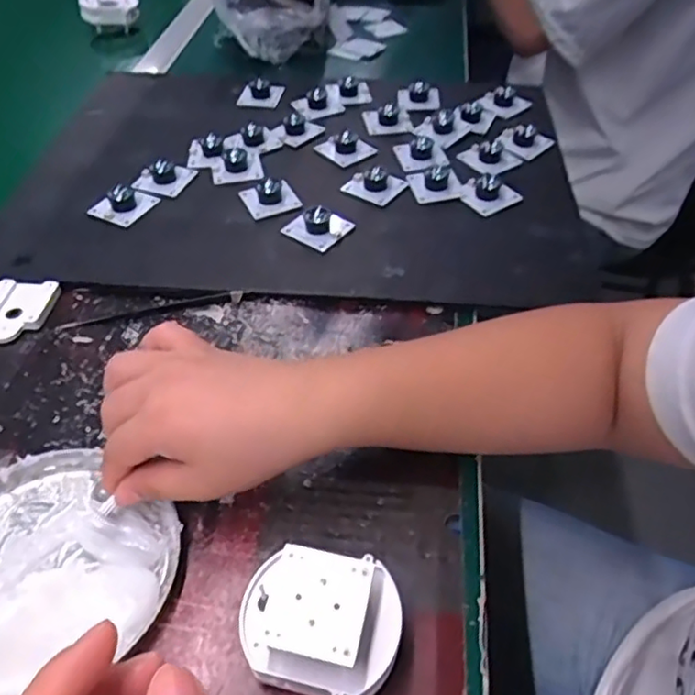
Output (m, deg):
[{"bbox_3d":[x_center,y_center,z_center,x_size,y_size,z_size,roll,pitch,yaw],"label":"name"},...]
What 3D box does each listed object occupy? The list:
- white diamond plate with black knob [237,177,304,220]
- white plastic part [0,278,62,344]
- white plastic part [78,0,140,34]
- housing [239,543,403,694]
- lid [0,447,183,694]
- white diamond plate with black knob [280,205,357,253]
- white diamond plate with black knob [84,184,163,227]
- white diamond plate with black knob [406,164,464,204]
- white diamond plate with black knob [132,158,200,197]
[{"bbox_3d":[-0.065,-0.130,0.518,0.041,0.022,0.040,-19,50,-16],"label":"white diamond plate with black knob"},{"bbox_3d":[-0.235,-0.026,0.439,0.047,0.008,0.054,2,47,3],"label":"white plastic part"},{"bbox_3d":[-0.306,-0.435,0.802,0.073,0.044,0.024,-1,47,0],"label":"white plastic part"},{"bbox_3d":[-0.012,0.126,0.277,0.069,0.045,0.057,3,47,4],"label":"housing"},{"bbox_3d":[-0.153,0.107,0.305,0.127,0.027,0.119,0,47,0],"label":"lid"},{"bbox_3d":[-0.022,-0.100,0.492,0.041,0.021,0.041,30,54,25],"label":"white diamond plate with black knob"},{"bbox_3d":[-0.186,-0.124,0.515,0.040,0.021,0.045,20,51,18],"label":"white diamond plate with black knob"},{"bbox_3d":[0.076,-0.142,0.535,0.040,0.017,0.039,0,47,0],"label":"white diamond plate with black knob"},{"bbox_3d":[-0.161,-0.154,0.543,0.042,0.022,0.044,20,50,18],"label":"white diamond plate with black knob"}]

